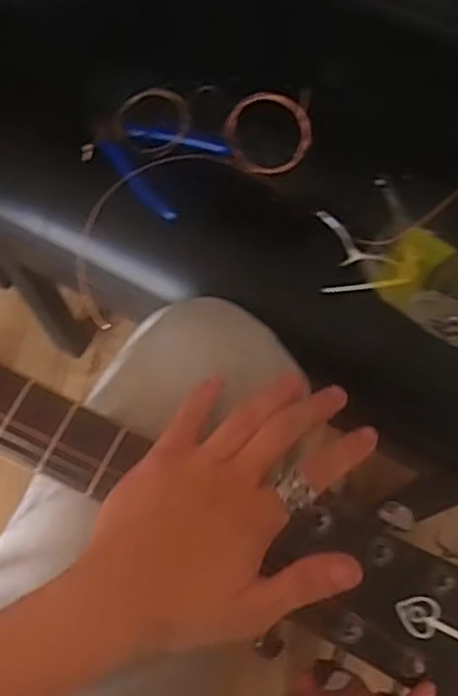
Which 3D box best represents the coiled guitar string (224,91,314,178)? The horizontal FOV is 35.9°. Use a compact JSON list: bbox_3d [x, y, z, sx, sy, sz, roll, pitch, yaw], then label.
[{"bbox_3d":[0.031,-0.168,0.552,0.068,0.007,0.066,-6,87,1],"label":"coiled guitar string"}]

